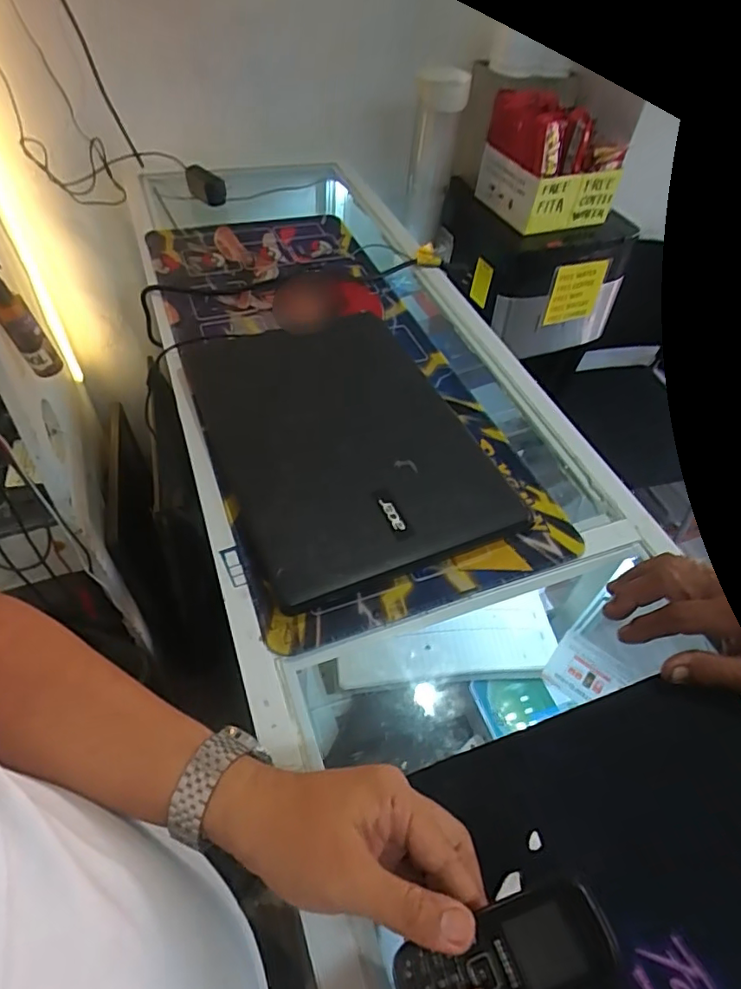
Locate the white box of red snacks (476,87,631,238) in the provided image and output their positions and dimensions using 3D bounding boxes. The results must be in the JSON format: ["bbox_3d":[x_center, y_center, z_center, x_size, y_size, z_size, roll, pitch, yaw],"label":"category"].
[{"bbox_3d":[0.336,-0.629,1.011,0.220,0.188,0.194,-19,55,-17],"label":"white box of red snacks"}]

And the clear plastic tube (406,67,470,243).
[{"bbox_3d":[0.112,-0.587,0.981,0.081,0.280,0.084,9,51,4],"label":"clear plastic tube"}]

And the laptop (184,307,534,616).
[{"bbox_3d":[-0.027,-0.066,0.548,0.251,0.037,0.336,-16,54,-18],"label":"laptop"}]

